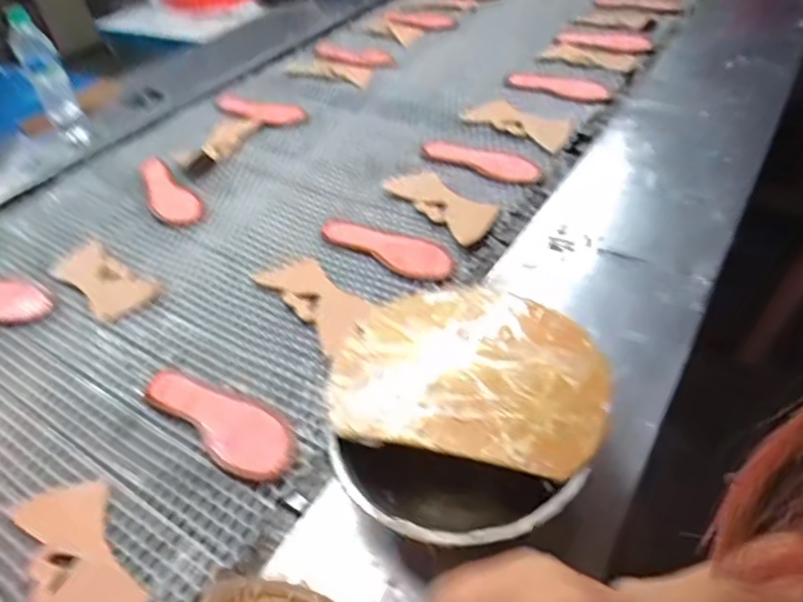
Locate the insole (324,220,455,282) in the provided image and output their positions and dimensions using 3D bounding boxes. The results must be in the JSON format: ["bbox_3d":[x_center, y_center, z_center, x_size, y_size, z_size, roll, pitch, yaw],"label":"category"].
[{"bbox_3d":[-0.023,-0.084,0.828,0.237,0.008,0.077,25,47,35],"label":"insole"}]

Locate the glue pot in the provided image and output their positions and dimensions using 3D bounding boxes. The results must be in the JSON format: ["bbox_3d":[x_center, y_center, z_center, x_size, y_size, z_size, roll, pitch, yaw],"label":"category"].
[{"bbox_3d":[0.053,0.098,0.523,0.234,0.075,0.250,-3,43,3],"label":"glue pot"}]

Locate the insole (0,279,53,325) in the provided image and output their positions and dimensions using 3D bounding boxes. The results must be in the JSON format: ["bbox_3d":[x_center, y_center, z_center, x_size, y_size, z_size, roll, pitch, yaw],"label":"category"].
[{"bbox_3d":[-0.597,-0.018,0.837,0.230,0.008,0.070,23,50,27],"label":"insole"}]

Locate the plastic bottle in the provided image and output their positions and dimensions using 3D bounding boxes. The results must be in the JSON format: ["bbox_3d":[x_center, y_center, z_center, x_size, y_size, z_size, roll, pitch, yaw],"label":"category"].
[{"bbox_3d":[-0.663,-0.411,1.082,0.060,0.244,0.080,-30,48,-23],"label":"plastic bottle"}]

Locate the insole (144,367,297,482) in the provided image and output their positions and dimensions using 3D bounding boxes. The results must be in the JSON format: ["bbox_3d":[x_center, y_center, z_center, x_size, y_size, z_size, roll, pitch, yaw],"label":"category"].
[{"bbox_3d":[-0.197,0.127,0.625,0.210,0.028,0.074,24,51,28],"label":"insole"}]

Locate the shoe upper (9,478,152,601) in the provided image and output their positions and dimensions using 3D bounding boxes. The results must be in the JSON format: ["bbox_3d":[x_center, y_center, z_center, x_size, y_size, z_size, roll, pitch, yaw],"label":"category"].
[{"bbox_3d":[-0.297,0.241,0.522,0.101,0.019,0.207,-25,47,-20],"label":"shoe upper"}]

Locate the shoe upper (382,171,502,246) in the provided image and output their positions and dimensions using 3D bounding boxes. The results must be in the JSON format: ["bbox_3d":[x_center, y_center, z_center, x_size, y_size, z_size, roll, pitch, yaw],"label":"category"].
[{"bbox_3d":[0.066,-0.156,0.891,0.089,0.018,0.224,-26,44,-19],"label":"shoe upper"}]

